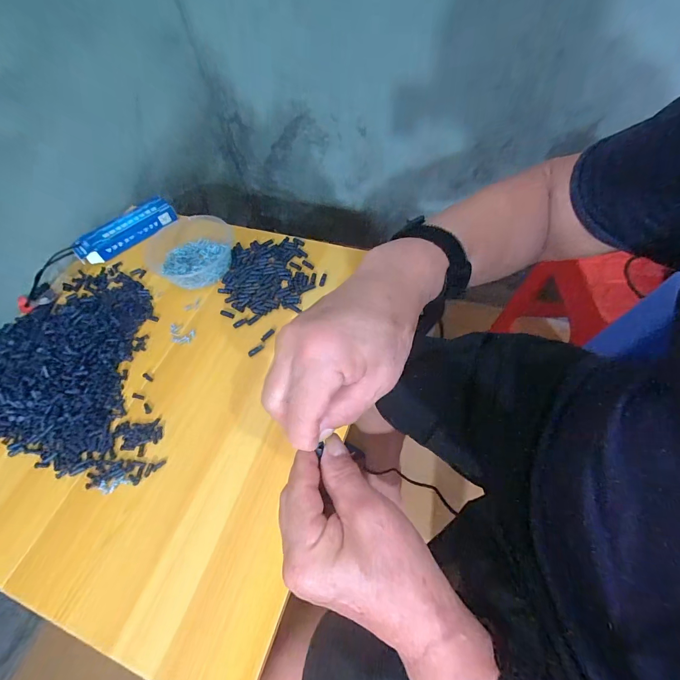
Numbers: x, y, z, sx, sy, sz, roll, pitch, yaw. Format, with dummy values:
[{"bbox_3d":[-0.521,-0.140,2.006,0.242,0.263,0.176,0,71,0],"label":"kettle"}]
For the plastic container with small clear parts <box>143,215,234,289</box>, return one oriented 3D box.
[{"bbox_3d":[-0.259,-0.148,0.608,0.155,0.036,0.137,-4,56,3],"label":"plastic container with small clear parts"}]

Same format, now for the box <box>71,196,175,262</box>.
[{"bbox_3d":[-0.394,-0.204,0.653,0.181,0.032,0.059,-38,61,-19],"label":"box"}]

